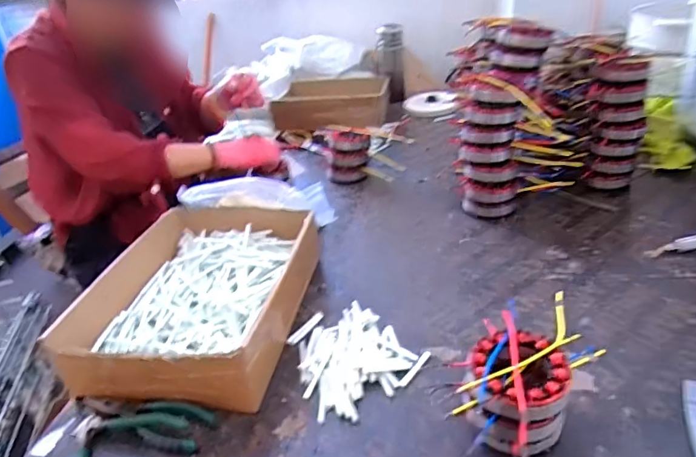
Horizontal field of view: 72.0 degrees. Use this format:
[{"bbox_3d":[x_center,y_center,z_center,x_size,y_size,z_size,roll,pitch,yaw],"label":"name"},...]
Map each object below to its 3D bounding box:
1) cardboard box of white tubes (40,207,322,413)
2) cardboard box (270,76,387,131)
[{"bbox_3d":[-0.185,0.083,0.658,0.235,0.087,0.341,0,31,11],"label":"cardboard box of white tubes"},{"bbox_3d":[-0.044,-0.340,1.337,0.306,0.102,0.162,-1,31,11],"label":"cardboard box"}]

